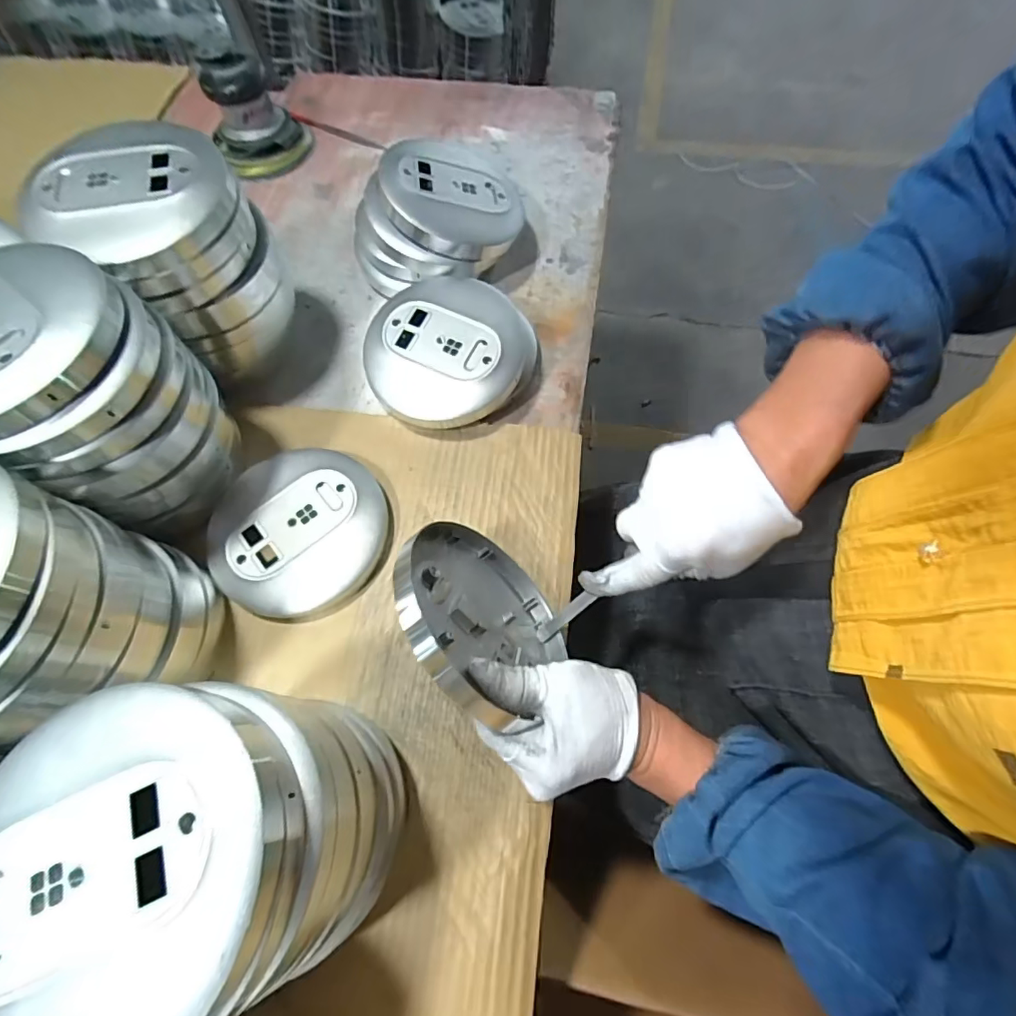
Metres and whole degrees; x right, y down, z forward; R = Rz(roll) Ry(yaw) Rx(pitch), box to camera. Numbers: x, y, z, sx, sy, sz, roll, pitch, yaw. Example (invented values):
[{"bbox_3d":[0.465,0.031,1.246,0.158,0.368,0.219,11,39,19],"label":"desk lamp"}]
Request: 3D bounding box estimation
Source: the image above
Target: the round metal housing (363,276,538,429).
[{"bbox_3d":[-0.050,-0.132,0.447,0.129,0.055,0.137,-1,66,2],"label":"round metal housing"}]

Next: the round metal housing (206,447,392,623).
[{"bbox_3d":[-0.161,0.018,0.400,0.133,0.022,0.132,-1,66,2],"label":"round metal housing"}]

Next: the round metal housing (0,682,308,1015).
[{"bbox_3d":[-0.154,0.142,0.206,0.128,0.040,0.135,-1,66,2],"label":"round metal housing"}]

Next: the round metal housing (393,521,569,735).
[{"bbox_3d":[-0.014,0.074,0.332,0.021,0.123,0.130,-39,42,26],"label":"round metal housing"}]

